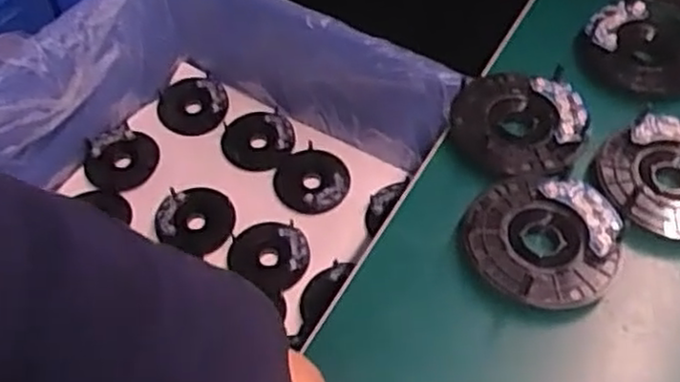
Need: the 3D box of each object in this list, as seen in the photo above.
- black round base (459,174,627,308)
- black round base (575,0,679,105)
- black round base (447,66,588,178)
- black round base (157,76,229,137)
[{"bbox_3d":[0.135,0.031,0.475,0.099,0.017,0.097,0,53,0],"label":"black round base"},{"bbox_3d":[0.249,-0.115,0.585,0.100,0.018,0.108,0,53,0],"label":"black round base"},{"bbox_3d":[0.132,-0.053,0.535,0.097,0.012,0.095,0,53,0],"label":"black round base"},{"bbox_3d":[-0.216,-0.124,1.059,0.103,0.012,0.093,29,80,16],"label":"black round base"}]

